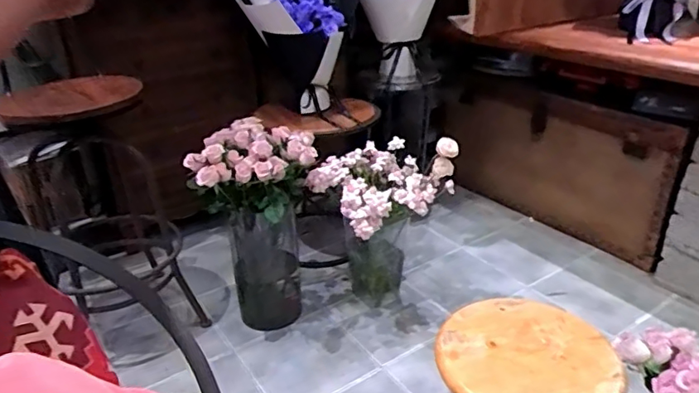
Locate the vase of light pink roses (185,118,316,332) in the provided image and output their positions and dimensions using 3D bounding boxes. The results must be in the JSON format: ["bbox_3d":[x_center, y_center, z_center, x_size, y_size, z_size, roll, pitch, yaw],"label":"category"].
[{"bbox_3d":[-0.241,0.106,1.510,0.296,0.588,0.284,4,28,10],"label":"vase of light pink roses"}]

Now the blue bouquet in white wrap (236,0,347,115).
[{"bbox_3d":[-0.183,-0.508,1.733,0.309,0.431,0.307,-6,27,-9],"label":"blue bouquet in white wrap"}]

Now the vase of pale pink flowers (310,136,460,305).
[{"bbox_3d":[0.065,0.091,1.598,0.335,0.524,0.341,-14,29,-22],"label":"vase of pale pink flowers"}]

